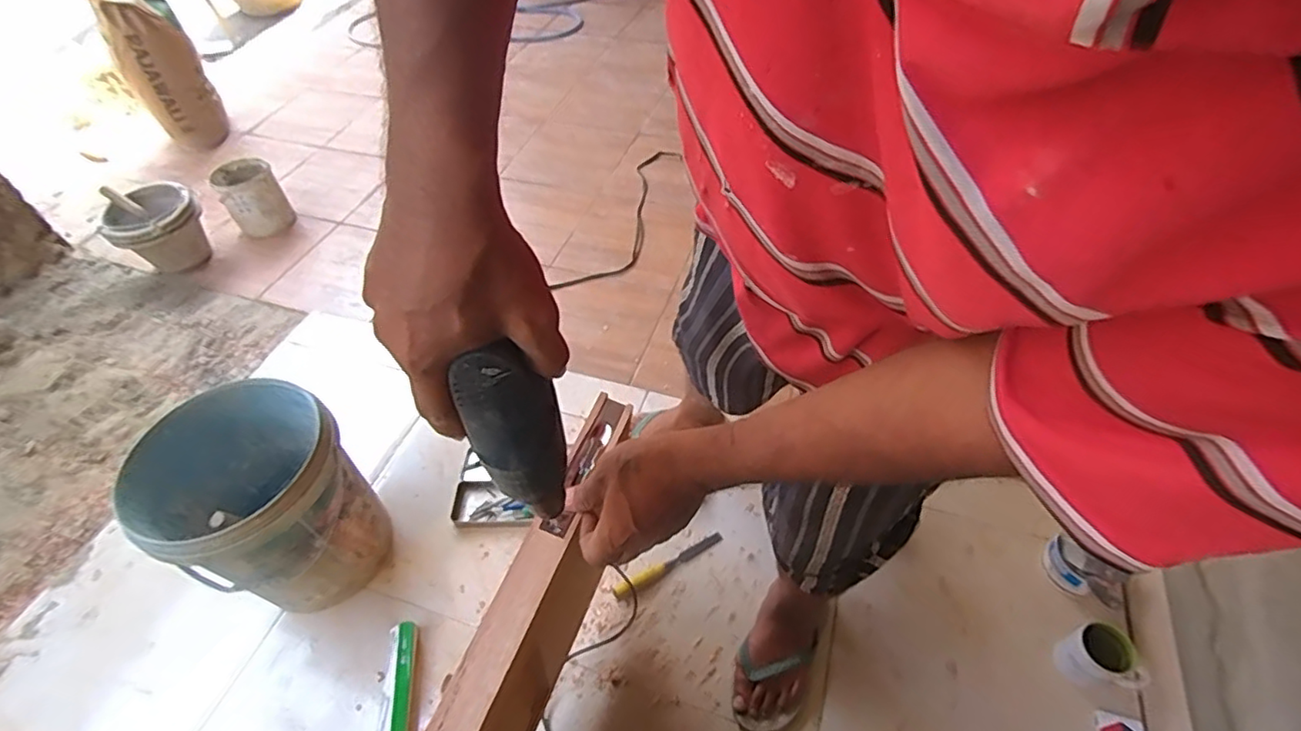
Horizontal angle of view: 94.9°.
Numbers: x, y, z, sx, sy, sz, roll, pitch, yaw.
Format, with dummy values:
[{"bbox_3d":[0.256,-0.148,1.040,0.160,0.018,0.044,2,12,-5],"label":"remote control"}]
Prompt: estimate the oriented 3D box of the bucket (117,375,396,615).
[{"bbox_3d":[-0.656,0.252,1.060,0.302,0.339,0.289,-1,50,1],"label":"bucket"}]

